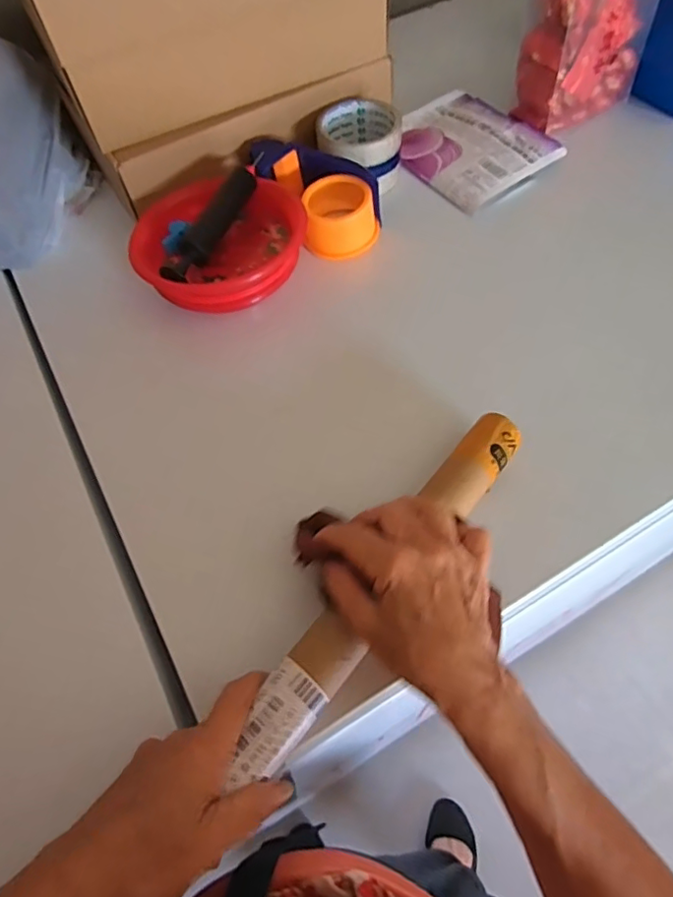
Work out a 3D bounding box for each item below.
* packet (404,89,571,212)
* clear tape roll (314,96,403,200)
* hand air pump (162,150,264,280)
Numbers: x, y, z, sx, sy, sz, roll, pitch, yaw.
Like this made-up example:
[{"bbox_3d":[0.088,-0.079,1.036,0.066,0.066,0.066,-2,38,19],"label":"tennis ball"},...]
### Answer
[{"bbox_3d":[0.143,-0.340,0.631,0.142,0.014,0.173,-34,63,-15],"label":"packet"},{"bbox_3d":[0.023,-0.320,0.601,0.083,0.056,0.091,-2,60,3],"label":"clear tape roll"},{"bbox_3d":[-0.115,-0.217,0.542,0.025,0.033,0.172,20,63,15],"label":"hand air pump"}]

